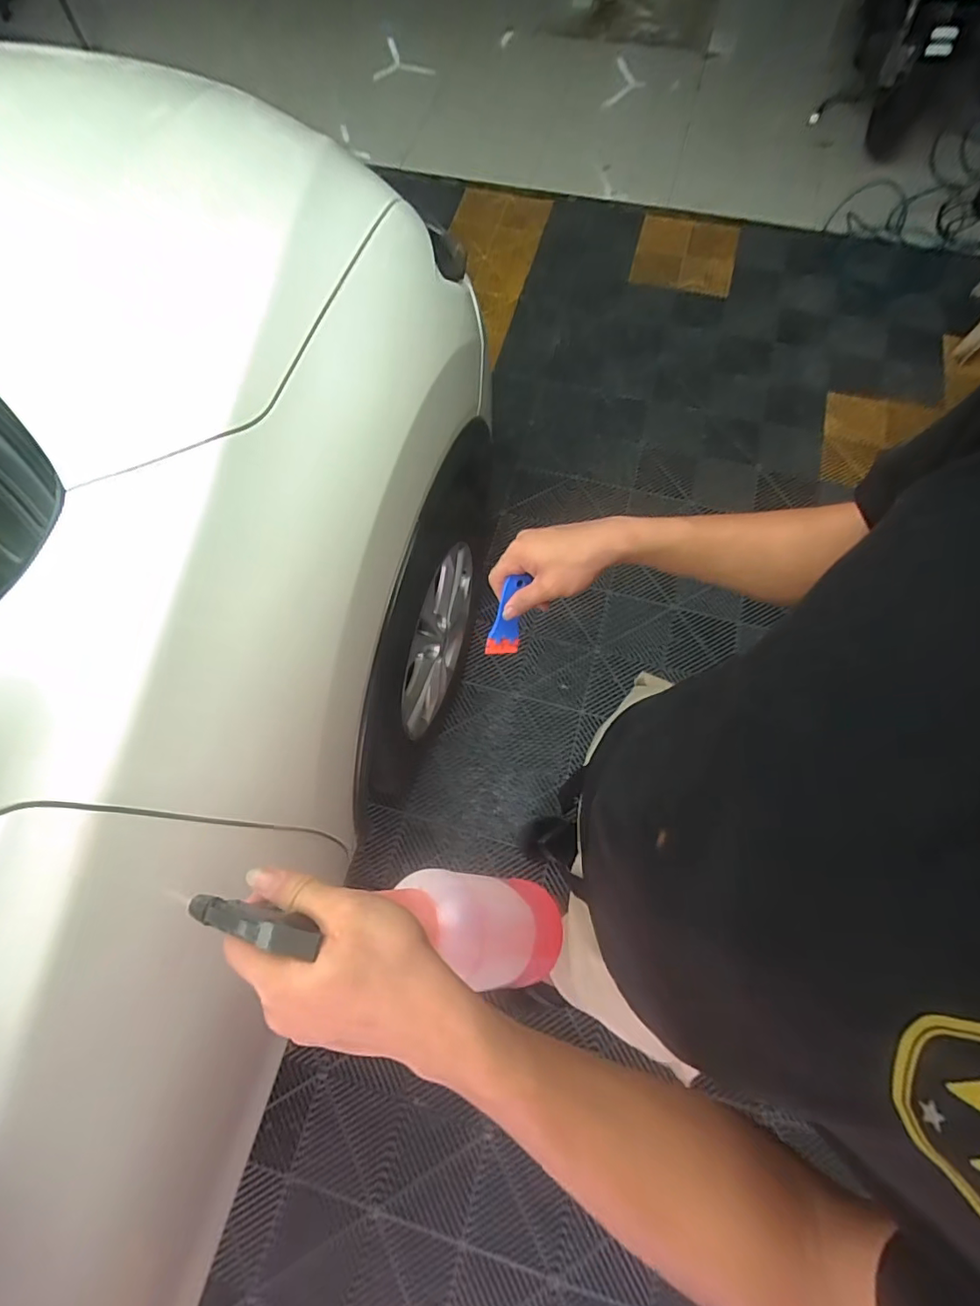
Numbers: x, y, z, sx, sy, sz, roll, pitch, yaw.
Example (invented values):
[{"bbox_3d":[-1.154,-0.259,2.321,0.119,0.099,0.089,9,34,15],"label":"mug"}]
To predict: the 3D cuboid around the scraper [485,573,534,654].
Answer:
[{"bbox_3d":[0.019,-0.037,0.578,0.038,0.095,0.008,-7,37,-19],"label":"scraper"}]

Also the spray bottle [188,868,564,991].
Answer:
[{"bbox_3d":[-0.044,0.202,0.390,0.068,0.305,0.077,-11,62,45],"label":"spray bottle"}]

